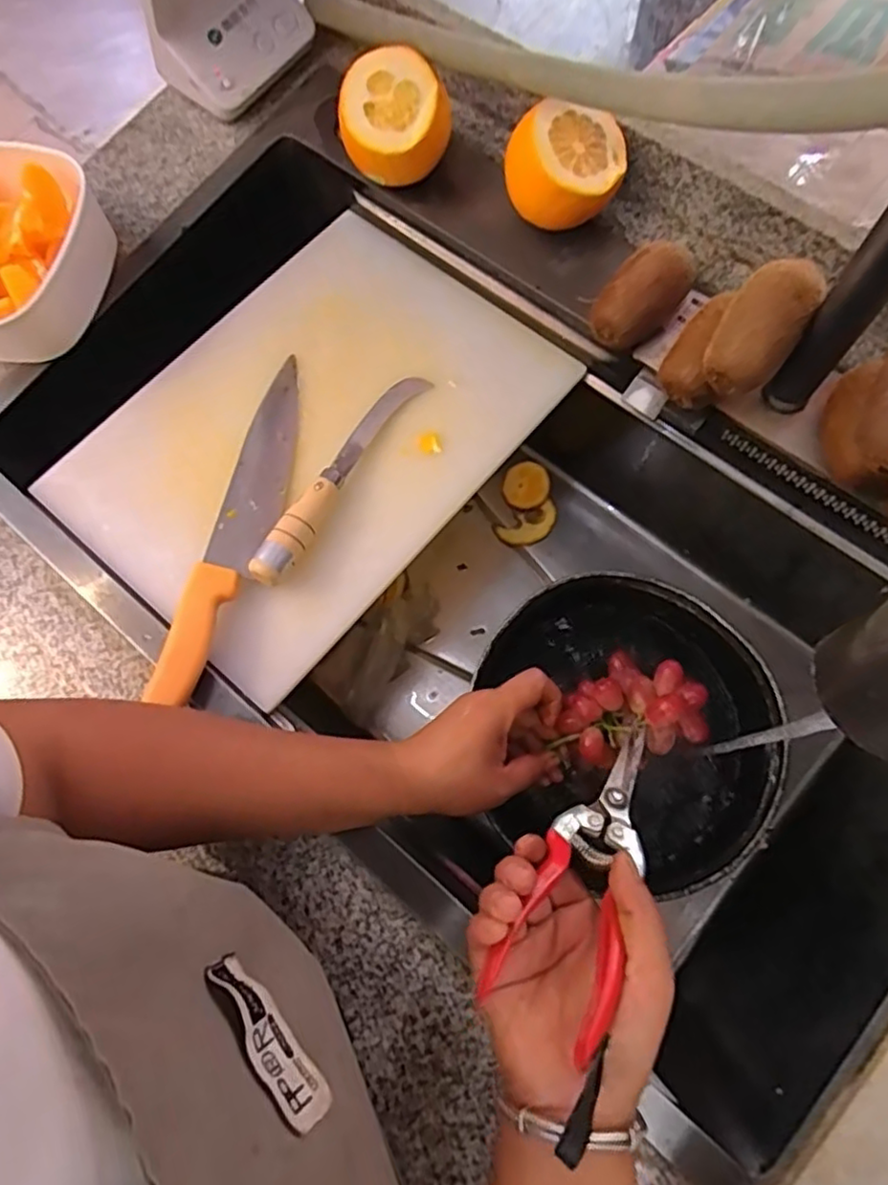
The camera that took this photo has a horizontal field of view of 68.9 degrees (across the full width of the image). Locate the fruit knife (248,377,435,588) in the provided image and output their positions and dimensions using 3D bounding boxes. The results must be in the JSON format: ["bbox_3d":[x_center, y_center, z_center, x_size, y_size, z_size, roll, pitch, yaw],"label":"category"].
[{"bbox_3d":[-0.077,-0.091,0.477,0.027,0.030,0.202,30,80,12],"label":"fruit knife"}]

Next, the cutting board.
[{"bbox_3d":[-0.105,-0.125,0.506,0.260,0.029,0.349,39,80,14],"label":"cutting board"}]

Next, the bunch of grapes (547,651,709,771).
[{"bbox_3d":[0.121,0.080,0.418,0.083,0.046,0.071,-38,75,-9],"label":"bunch of grapes"}]

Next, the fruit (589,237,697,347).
[{"bbox_3d":[0.139,-0.201,0.456,0.044,0.052,0.069,43,83,15],"label":"fruit"}]

